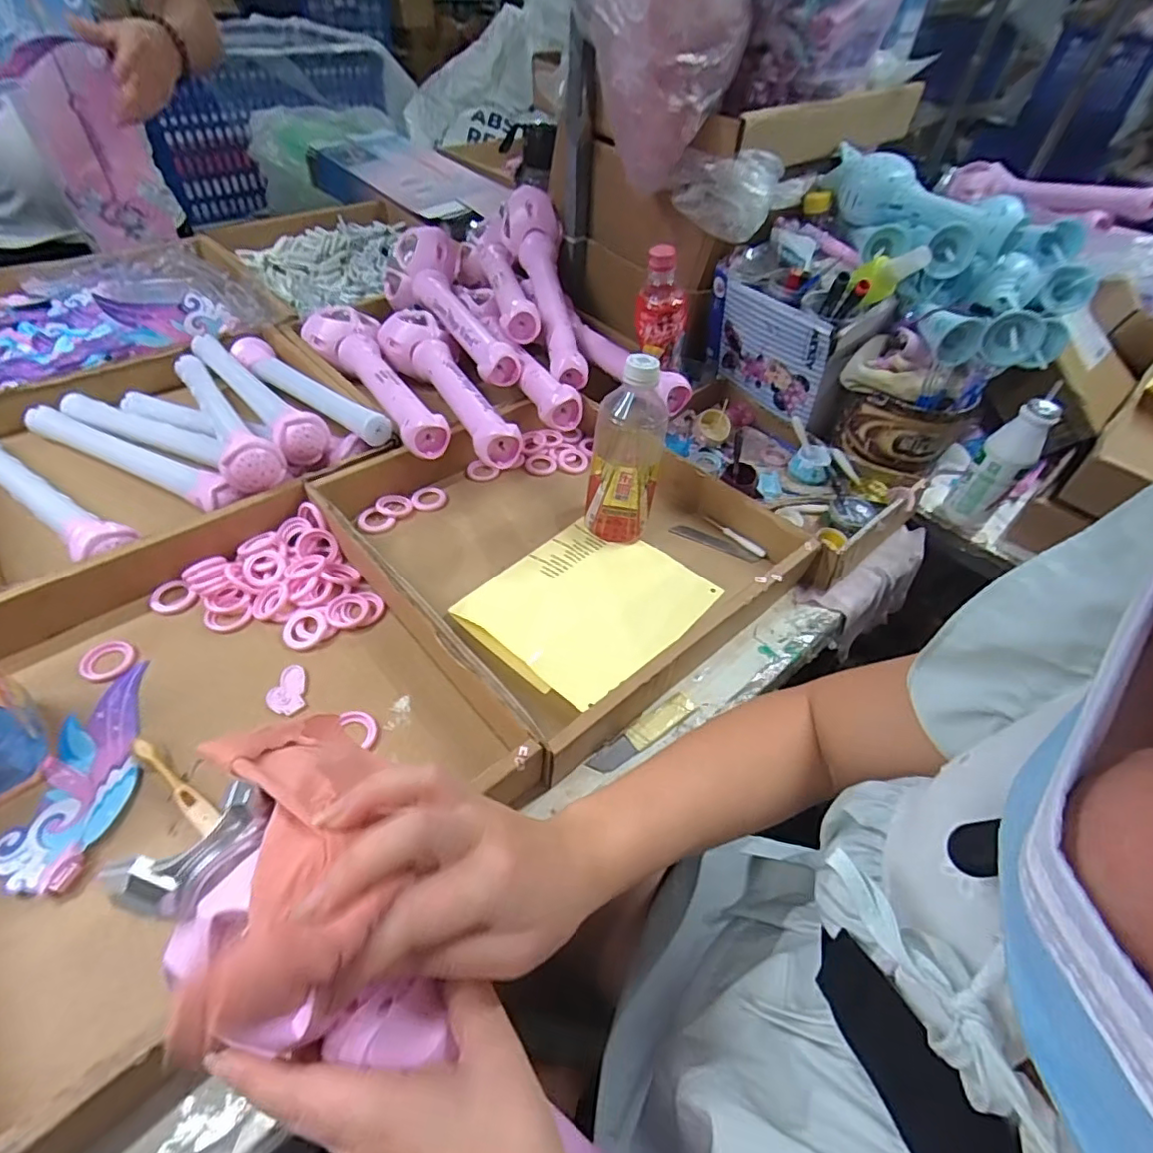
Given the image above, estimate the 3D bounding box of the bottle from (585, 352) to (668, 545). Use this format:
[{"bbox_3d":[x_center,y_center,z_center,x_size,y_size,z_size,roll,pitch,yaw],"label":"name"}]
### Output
[{"bbox_3d":[0.049,-0.117,0.564,0.066,0.183,0.059,9,49,1],"label":"bottle"}]

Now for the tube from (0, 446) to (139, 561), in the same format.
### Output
[{"bbox_3d":[-0.534,-0.081,0.564,0.311,0.046,0.046,28,52,17],"label":"tube"}]

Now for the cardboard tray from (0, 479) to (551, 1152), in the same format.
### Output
[{"bbox_3d":[-0.275,0.105,0.417,0.351,0.056,0.375,-33,60,-29],"label":"cardboard tray"}]

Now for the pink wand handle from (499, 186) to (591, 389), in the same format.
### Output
[{"bbox_3d":[-0.034,-0.384,0.760,0.076,0.065,0.327,-8,67,-13],"label":"pink wand handle"}]

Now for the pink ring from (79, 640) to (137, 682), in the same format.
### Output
[{"bbox_3d":[-0.385,0.069,0.475,0.039,0.004,0.038,3,49,-4],"label":"pink ring"}]

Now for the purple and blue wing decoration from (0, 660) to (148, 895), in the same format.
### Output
[{"bbox_3d":[-0.348,0.135,0.414,0.070,0.013,0.164,0,49,-7],"label":"purple and blue wing decoration"}]

